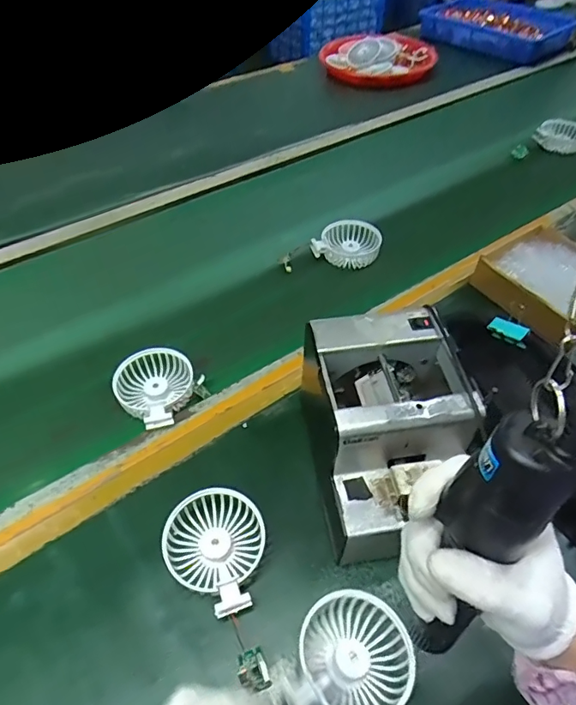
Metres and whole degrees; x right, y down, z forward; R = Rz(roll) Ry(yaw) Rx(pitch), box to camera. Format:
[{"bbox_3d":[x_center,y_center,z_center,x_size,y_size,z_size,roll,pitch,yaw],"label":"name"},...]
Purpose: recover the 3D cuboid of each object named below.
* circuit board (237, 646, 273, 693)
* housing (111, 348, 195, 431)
[{"bbox_3d":[-0.027,0.254,0.394,0.023,0.022,0.027,-16,52,-15],"label":"circuit board"},{"bbox_3d":[-0.152,0.038,0.570,0.099,0.023,0.088,31,55,22],"label":"housing"}]

